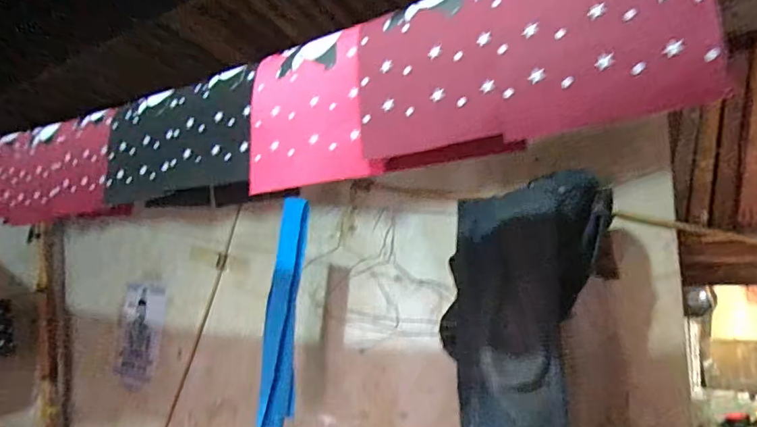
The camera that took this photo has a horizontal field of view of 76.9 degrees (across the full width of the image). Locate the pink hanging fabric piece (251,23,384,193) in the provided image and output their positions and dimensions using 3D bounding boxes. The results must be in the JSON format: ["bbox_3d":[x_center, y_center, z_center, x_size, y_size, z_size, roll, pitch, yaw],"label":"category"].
[{"bbox_3d":[-0.074,-0.113,0.522,0.155,0.165,0.018,-4,-9,24],"label":"pink hanging fabric piece"}]

